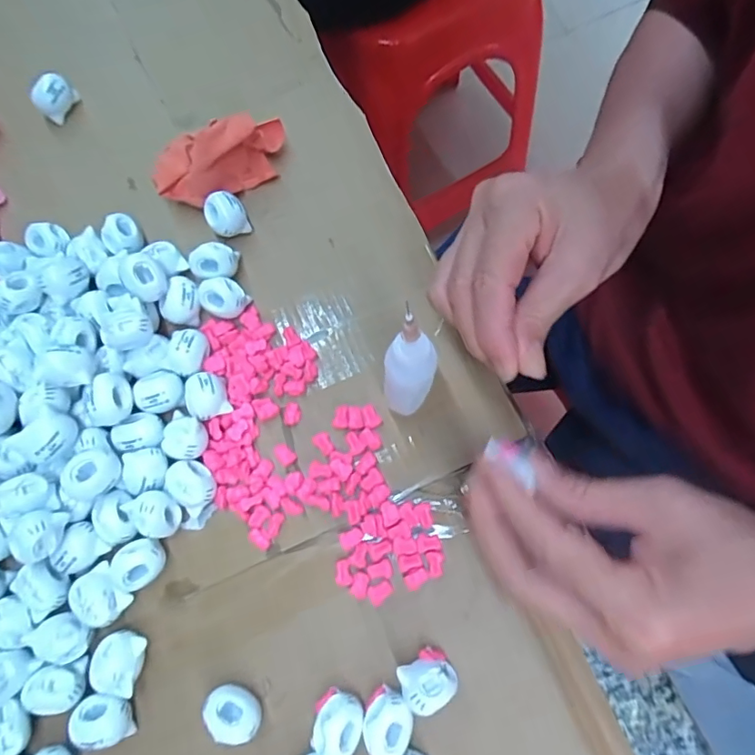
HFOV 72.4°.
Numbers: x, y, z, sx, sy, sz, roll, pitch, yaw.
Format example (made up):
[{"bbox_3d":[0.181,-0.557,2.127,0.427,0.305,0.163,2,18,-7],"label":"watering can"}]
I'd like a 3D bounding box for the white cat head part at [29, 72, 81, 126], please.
[{"bbox_3d":[-0.205,-0.178,0.327,0.018,0.022,0.021,12,73,2],"label":"white cat head part"}]

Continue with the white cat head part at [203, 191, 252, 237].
[{"bbox_3d":[-0.087,-0.093,0.298,0.021,0.019,0.023,1,73,-2],"label":"white cat head part"}]

